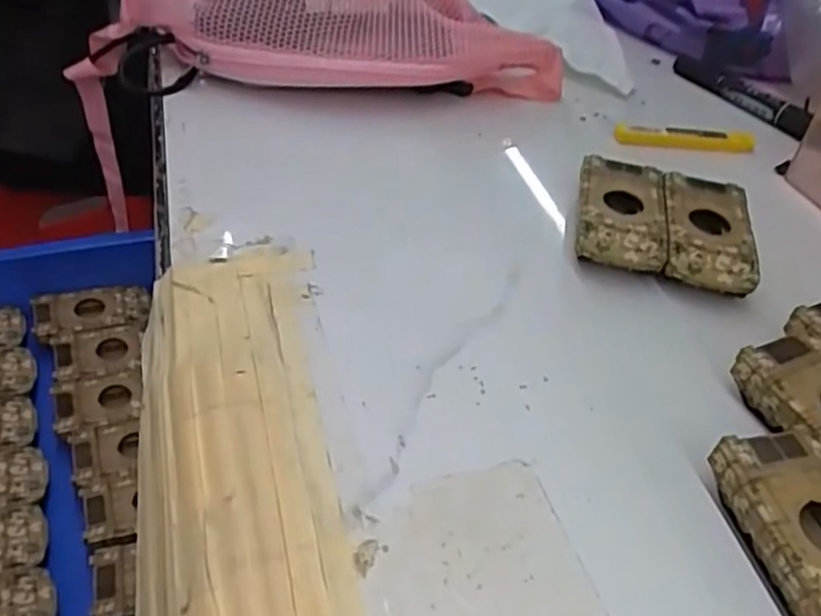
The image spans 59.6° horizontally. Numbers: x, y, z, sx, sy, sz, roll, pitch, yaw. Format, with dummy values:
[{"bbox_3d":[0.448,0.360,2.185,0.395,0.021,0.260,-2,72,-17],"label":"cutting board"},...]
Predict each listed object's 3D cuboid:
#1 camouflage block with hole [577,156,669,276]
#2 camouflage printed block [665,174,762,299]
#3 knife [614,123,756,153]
[{"bbox_3d":[0.125,-0.053,0.430,0.050,0.026,0.089,13,43,6],"label":"camouflage block with hole"},{"bbox_3d":[0.173,-0.041,0.424,0.050,0.025,0.088,12,43,5],"label":"camouflage printed block"},{"bbox_3d":[0.202,-0.124,0.525,0.109,0.014,0.015,2,43,-5],"label":"knife"}]

